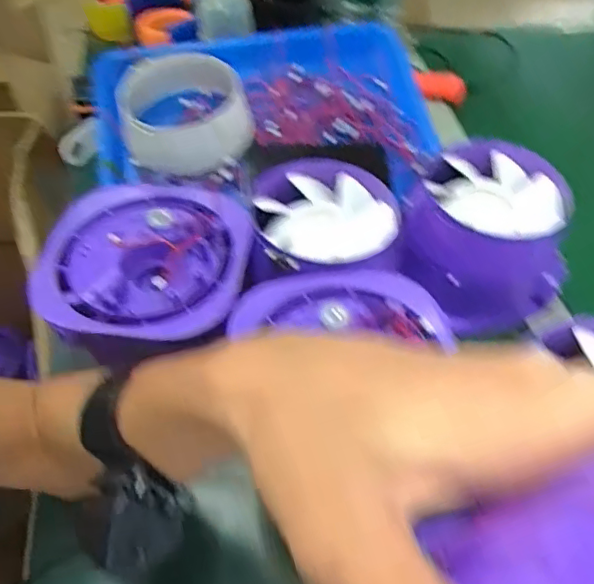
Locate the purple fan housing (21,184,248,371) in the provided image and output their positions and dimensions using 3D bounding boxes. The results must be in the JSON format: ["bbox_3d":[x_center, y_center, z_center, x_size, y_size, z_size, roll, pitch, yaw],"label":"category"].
[{"bbox_3d":[-0.108,-0.021,0.439,0.140,0.043,0.146,10,51,6],"label":"purple fan housing"}]

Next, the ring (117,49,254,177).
[{"bbox_3d":[-0.118,-0.191,0.633,0.133,0.078,0.146,1,50,-1],"label":"ring"}]

